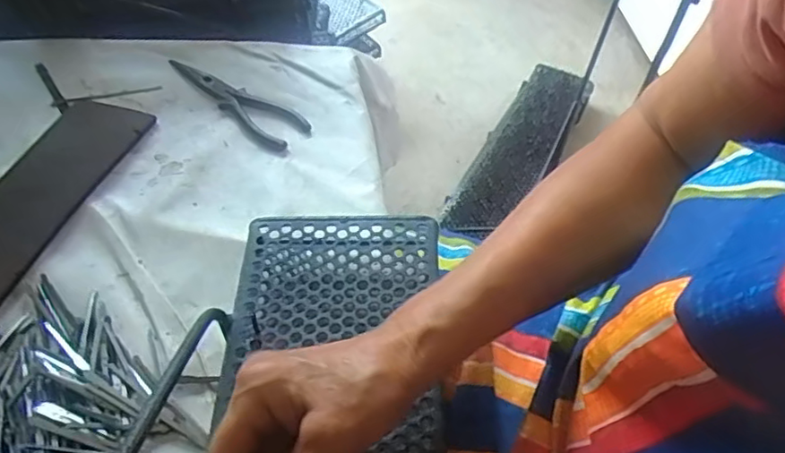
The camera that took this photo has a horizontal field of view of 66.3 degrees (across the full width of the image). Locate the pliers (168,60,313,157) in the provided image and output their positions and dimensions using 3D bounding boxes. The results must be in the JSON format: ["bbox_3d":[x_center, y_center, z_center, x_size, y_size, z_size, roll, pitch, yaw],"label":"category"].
[{"bbox_3d":[-0.168,-0.143,0.654,0.195,0.008,0.062,38,59,25],"label":"pliers"}]

